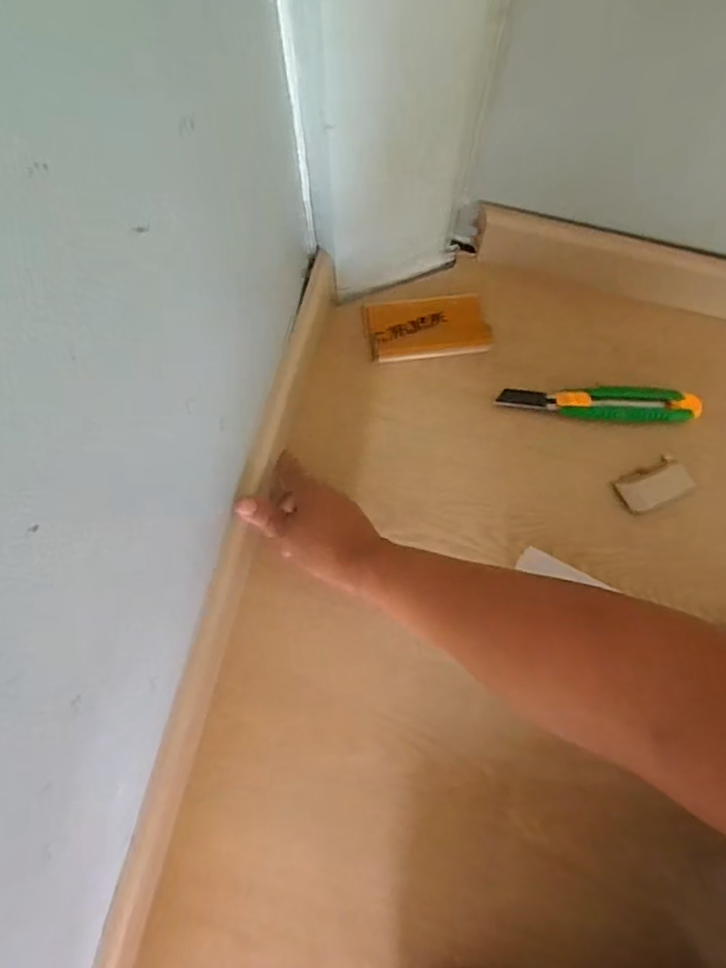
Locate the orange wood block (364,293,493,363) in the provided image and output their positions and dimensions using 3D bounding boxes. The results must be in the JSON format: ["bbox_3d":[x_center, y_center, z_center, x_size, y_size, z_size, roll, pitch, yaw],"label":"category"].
[{"bbox_3d":[0.069,-0.166,0.651,0.125,0.011,0.070,-4,76,-1],"label":"orange wood block"}]

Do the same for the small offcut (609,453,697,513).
[{"bbox_3d":[0.294,0.000,0.616,0.072,0.020,0.043,-27,78,-7],"label":"small offcut"}]

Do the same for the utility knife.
[{"bbox_3d":[0.243,-0.085,0.637,0.202,0.013,0.036,2,76,0],"label":"utility knife"}]

